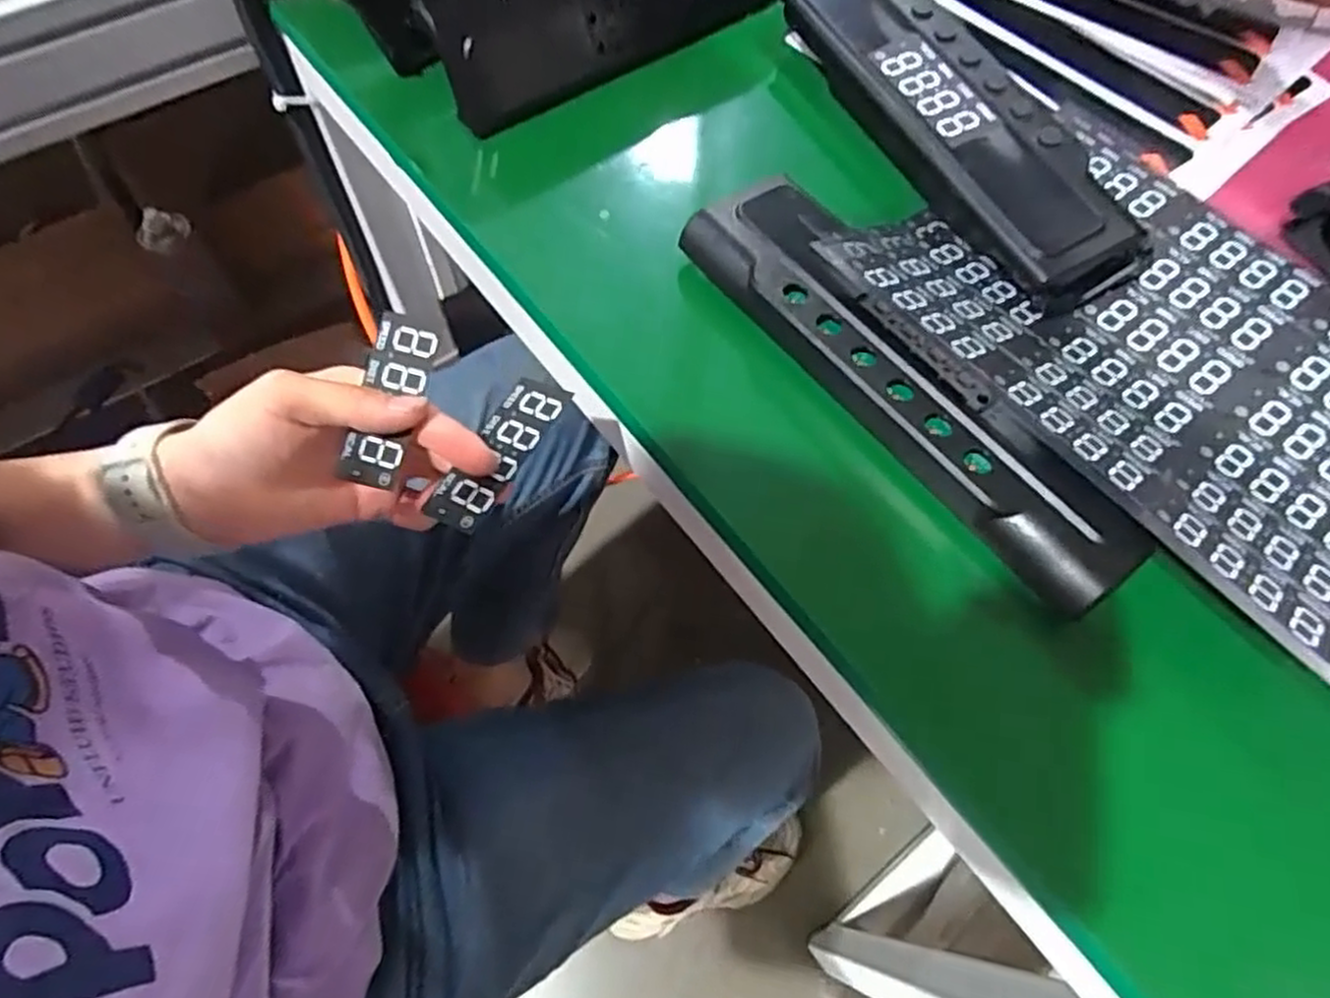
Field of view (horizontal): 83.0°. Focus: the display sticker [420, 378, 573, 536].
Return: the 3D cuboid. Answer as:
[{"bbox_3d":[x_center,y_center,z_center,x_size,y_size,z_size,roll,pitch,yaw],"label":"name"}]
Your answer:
[{"bbox_3d":[-0.071,-0.020,0.320,0.032,0.005,0.075,20,66,26],"label":"display sticker"}]

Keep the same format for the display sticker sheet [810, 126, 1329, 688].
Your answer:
[{"bbox_3d":[0.230,-0.072,0.346,0.204,0.031,0.260,-38,69,-19],"label":"display sticker sheet"}]

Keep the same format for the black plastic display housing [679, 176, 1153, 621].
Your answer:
[{"bbox_3d":[0.102,-0.053,0.335,0.059,0.032,0.239,-31,67,-16],"label":"black plastic display housing"}]

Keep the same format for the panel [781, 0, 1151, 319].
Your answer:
[{"bbox_3d":[0.150,-0.204,0.401,0.068,0.041,0.247,-27,66,-14],"label":"panel"}]

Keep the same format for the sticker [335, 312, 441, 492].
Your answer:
[{"bbox_3d":[-0.119,-0.043,0.323,0.030,0.005,0.073,12,82,12],"label":"sticker"}]

